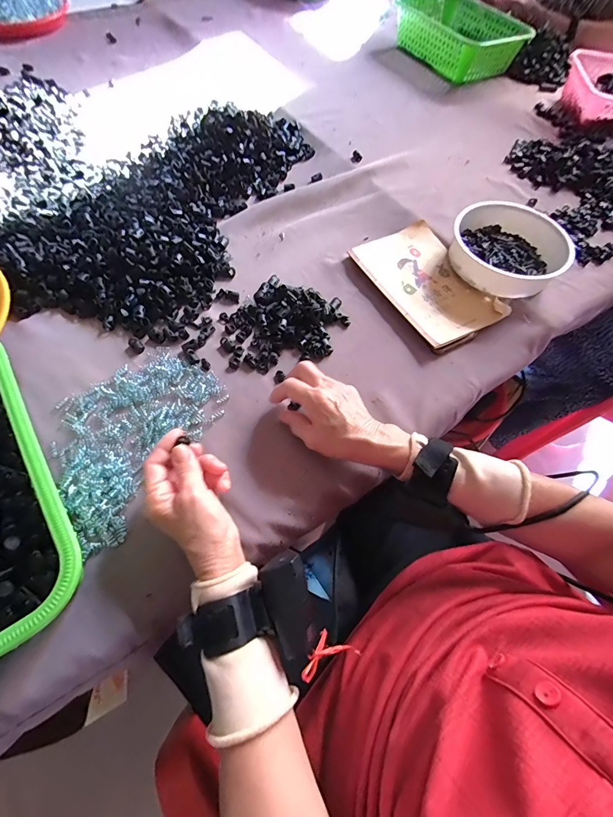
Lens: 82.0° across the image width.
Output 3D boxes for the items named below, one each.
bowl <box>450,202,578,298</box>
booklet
[{"bbox_3d":[0.295,-0.239,0.530,0.177,0.052,0.165,2,62,-3],"label":"bowl"},{"bbox_3d":[0.180,-0.186,0.519,0.144,0.013,0.207,-25,67,-16],"label":"booklet"}]

